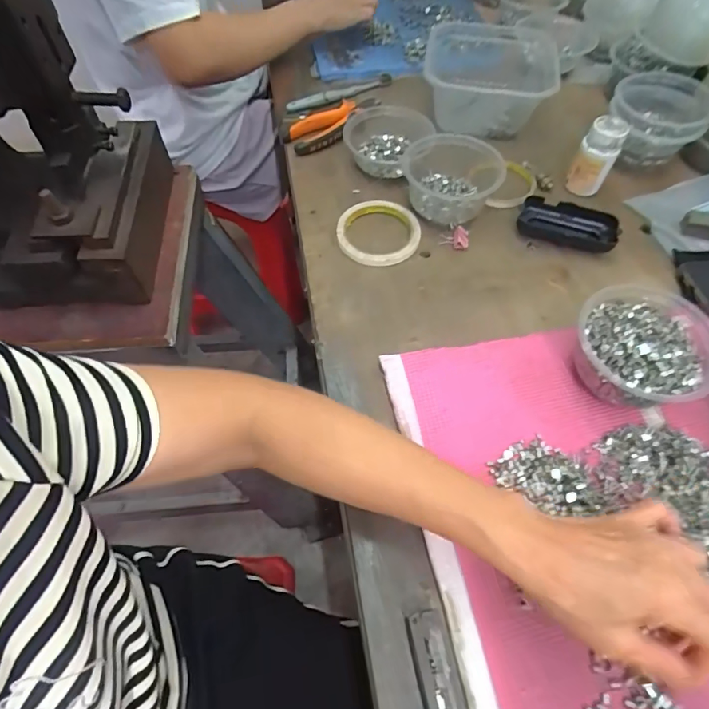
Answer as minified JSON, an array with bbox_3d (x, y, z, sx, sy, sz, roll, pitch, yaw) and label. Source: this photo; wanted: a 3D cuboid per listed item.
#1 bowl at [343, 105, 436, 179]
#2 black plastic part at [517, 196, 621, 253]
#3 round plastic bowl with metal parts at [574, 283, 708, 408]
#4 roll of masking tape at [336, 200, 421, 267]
[{"bbox_3d":[0.047,-0.275,0.595,0.114,0.036,0.111,-2,60,3],"label":"bowl"},{"bbox_3d":[0.250,-0.152,0.540,0.107,0.019,0.058,12,61,11],"label":"black plastic part"},{"bbox_3d":[0.258,-0.005,0.415,0.110,0.058,0.114,-2,60,3],"label":"round plastic bowl with metal parts"},{"bbox_3d":[0.028,-0.149,0.542,0.095,0.014,0.100,-2,60,3],"label":"roll of masking tape"}]

